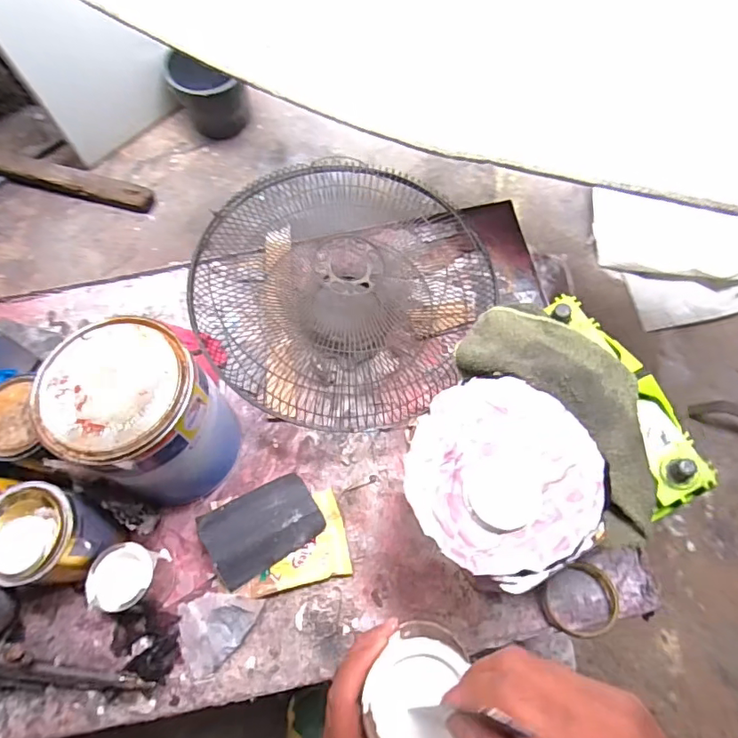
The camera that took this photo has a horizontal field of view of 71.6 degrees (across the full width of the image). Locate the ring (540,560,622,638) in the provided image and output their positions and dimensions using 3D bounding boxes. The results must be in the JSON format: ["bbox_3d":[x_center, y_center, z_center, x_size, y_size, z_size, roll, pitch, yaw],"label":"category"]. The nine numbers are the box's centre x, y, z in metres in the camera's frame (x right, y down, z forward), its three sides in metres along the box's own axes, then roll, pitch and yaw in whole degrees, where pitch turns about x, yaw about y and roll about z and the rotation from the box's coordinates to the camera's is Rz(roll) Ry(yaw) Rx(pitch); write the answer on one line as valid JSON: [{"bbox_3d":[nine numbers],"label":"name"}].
[{"bbox_3d":[0.249,0.270,0.599,0.087,0.027,0.080,-1,70,3],"label":"ring"}]

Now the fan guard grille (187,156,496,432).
[{"bbox_3d":[-0.029,-0.113,0.741,0.406,0.113,0.375,-1,68,2],"label":"fan guard grille"}]

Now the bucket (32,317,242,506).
[{"bbox_3d":[-0.255,0.056,0.614,0.146,0.215,0.158,-1,70,3],"label":"bucket"}]

